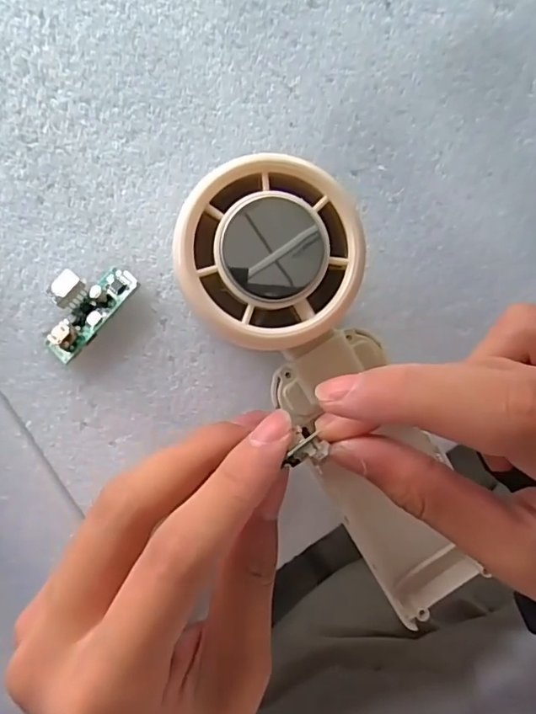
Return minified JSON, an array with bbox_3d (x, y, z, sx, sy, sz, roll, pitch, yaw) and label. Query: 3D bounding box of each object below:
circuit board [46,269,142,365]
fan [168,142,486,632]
[{"bbox_3d":[-0.067,-0.019,0.194,0.022,0.012,0.038,41,86,-4],"label":"circuit board"},{"bbox_3d":[0.023,0.019,0.173,0.051,0.022,0.162,-26,112,-5],"label":"fan"}]

